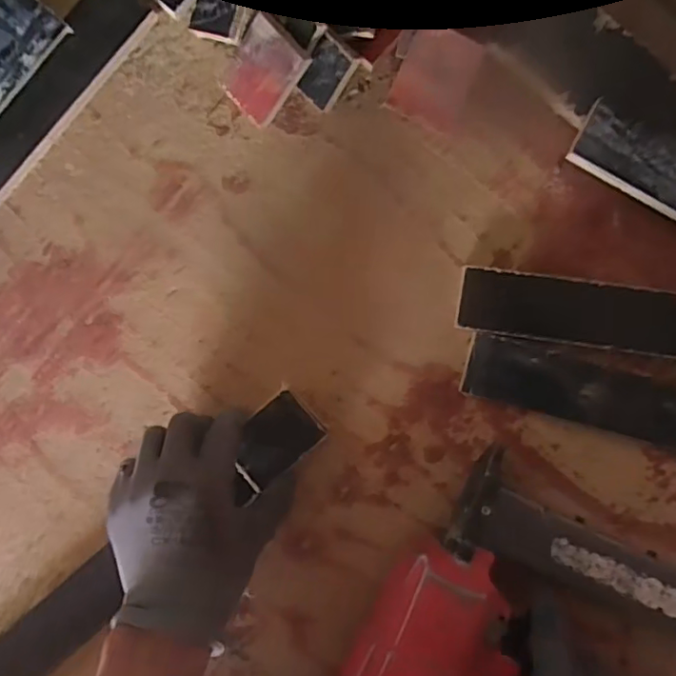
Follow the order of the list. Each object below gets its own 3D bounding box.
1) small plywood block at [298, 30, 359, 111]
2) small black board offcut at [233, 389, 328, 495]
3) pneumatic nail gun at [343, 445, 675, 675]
[{"bbox_3d":[-0.008,-0.190,0.413,0.029,0.009,0.045,40,127,-3],"label":"small plywood block"},{"bbox_3d":[-0.047,0.076,0.424,0.064,0.009,0.046,-41,89,1],"label":"small black board offcut"},{"bbox_3d":[0.180,0.239,0.399,0.321,0.071,0.196,27,91,1],"label":"pneumatic nail gun"}]

